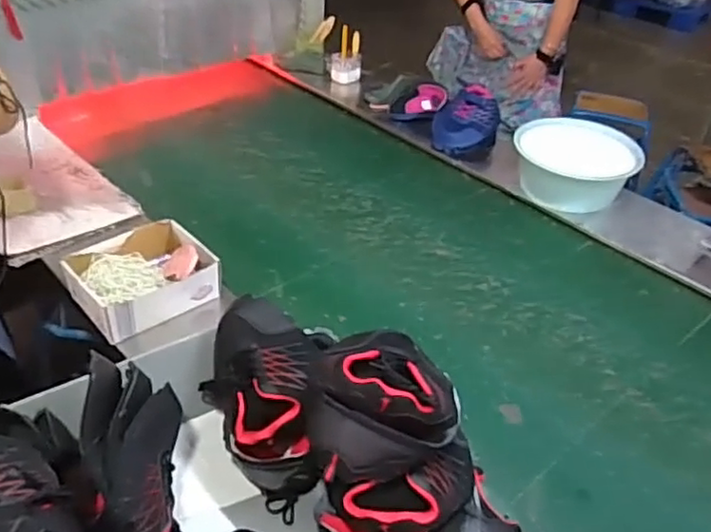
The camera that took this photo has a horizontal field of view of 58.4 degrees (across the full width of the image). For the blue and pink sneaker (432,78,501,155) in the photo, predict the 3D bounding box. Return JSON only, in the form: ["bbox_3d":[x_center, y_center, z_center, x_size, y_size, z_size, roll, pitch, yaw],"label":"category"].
[{"bbox_3d":[0.320,-0.432,1.847,0.183,0.158,0.233,7,38,5],"label":"blue and pink sneaker"}]

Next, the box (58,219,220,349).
[{"bbox_3d":[-0.406,0.016,1.211,0.239,0.079,0.212,-29,48,-34],"label":"box"}]

